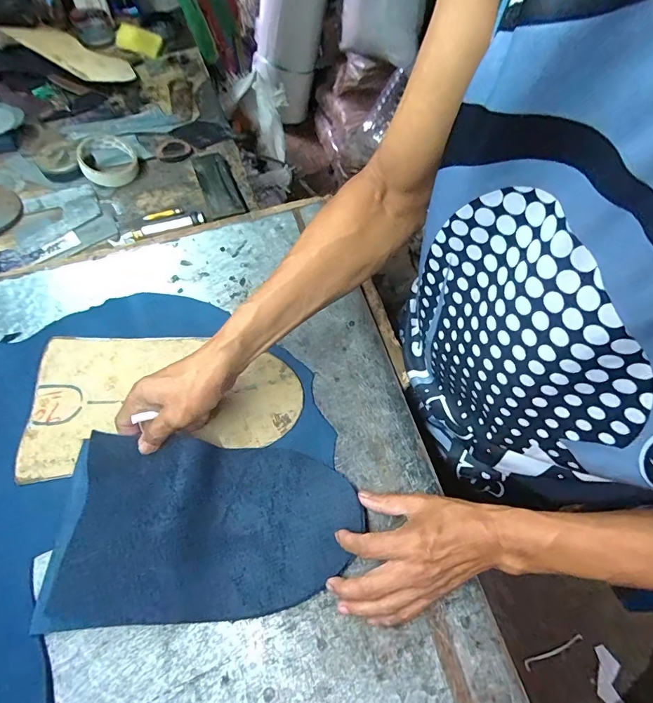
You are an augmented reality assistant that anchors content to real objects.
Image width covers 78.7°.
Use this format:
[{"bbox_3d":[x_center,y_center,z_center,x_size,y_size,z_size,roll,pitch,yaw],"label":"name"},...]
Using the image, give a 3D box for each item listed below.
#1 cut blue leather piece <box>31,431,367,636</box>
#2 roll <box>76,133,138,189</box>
[{"bbox_3d":[-0.116,0.167,0.381,0.287,0.046,0.158,0,62,-2],"label":"cut blue leather piece"},{"bbox_3d":[-0.350,-0.310,0.641,0.080,0.044,0.080,-19,64,-12],"label":"roll"}]

